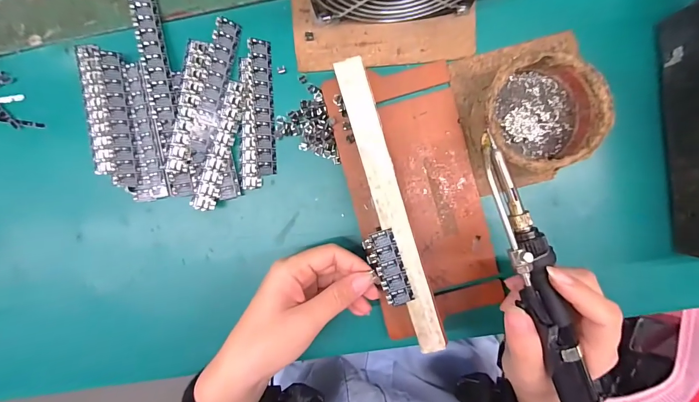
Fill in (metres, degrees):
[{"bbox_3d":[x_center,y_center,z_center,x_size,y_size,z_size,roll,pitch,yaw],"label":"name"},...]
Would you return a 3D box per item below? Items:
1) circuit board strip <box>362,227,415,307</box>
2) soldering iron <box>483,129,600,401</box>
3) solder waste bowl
[{"bbox_3d":[0.028,0.048,0.239,0.023,0.005,0.056,-21,93,5],"label":"circuit board strip"},{"bbox_3d":[0.117,0.058,0.197,0.025,0.021,0.202,-20,91,5],"label":"soldering iron"},{"bbox_3d":[0.140,-0.062,0.244,0.080,0.039,0.077,0,94,4],"label":"solder waste bowl"}]

